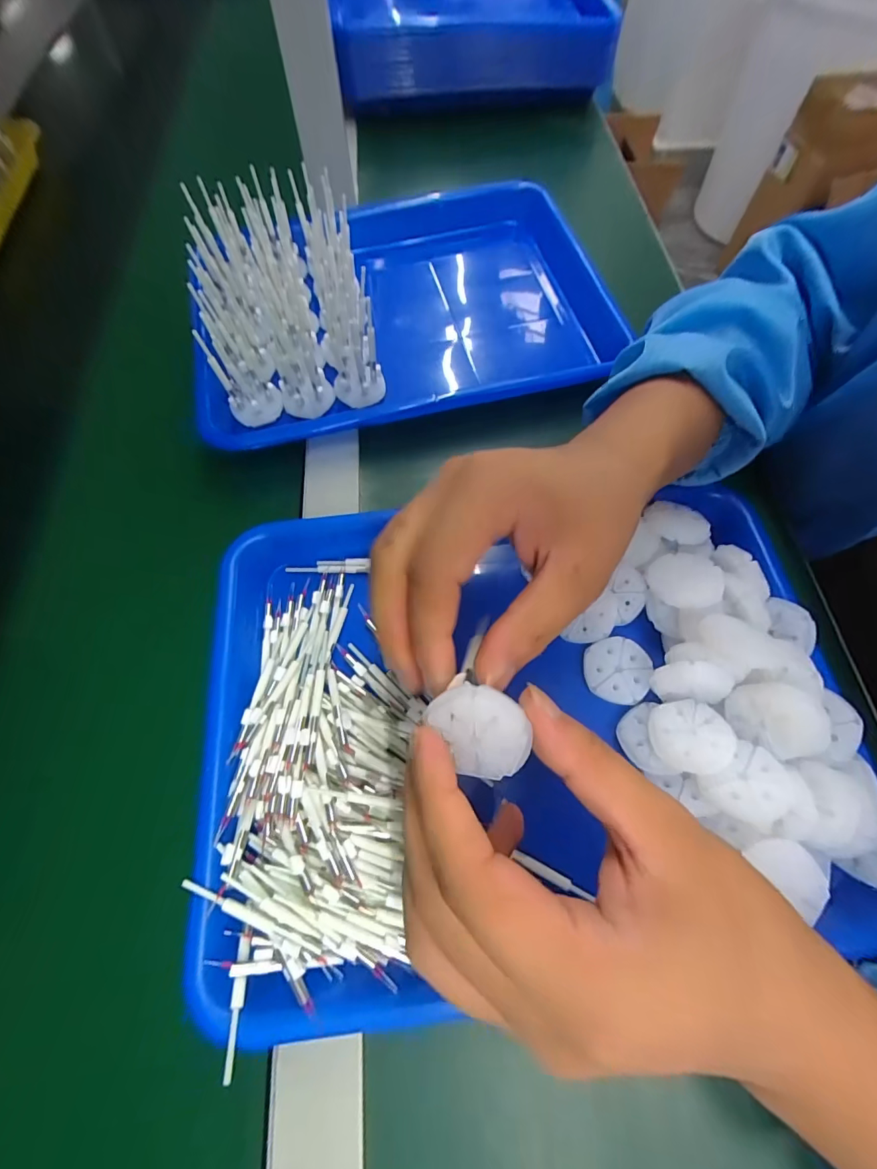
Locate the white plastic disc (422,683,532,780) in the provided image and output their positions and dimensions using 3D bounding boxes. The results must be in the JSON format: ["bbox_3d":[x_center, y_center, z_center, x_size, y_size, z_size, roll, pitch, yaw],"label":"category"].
[{"bbox_3d":[0.016,0.052,0.159,0.031,0.005,0.036,-34,97,18],"label":"white plastic disc"}]

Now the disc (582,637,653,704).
[{"bbox_3d":[0.104,0.049,0.261,0.036,0.005,0.038,0,66,0],"label":"disc"}]

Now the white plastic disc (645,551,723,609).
[{"bbox_3d":[0.142,-0.003,0.259,0.038,0.004,0.036,-2,54,12],"label":"white plastic disc"}]

